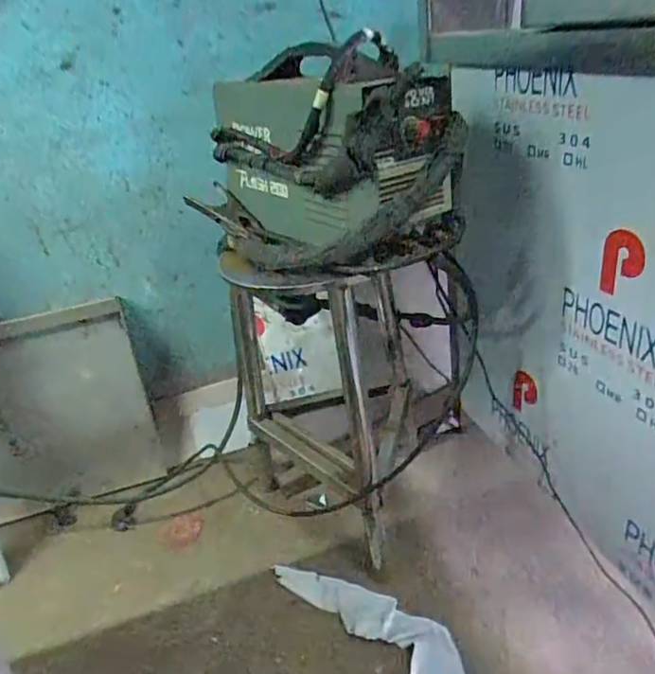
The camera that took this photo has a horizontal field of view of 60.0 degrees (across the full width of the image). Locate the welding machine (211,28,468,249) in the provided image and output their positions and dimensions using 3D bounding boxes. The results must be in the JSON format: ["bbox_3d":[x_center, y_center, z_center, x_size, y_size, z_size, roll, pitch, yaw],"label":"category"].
[{"bbox_3d":[0.000,-0.279,0.822,0.171,0.241,0.395,-27,35,-29],"label":"welding machine"}]

